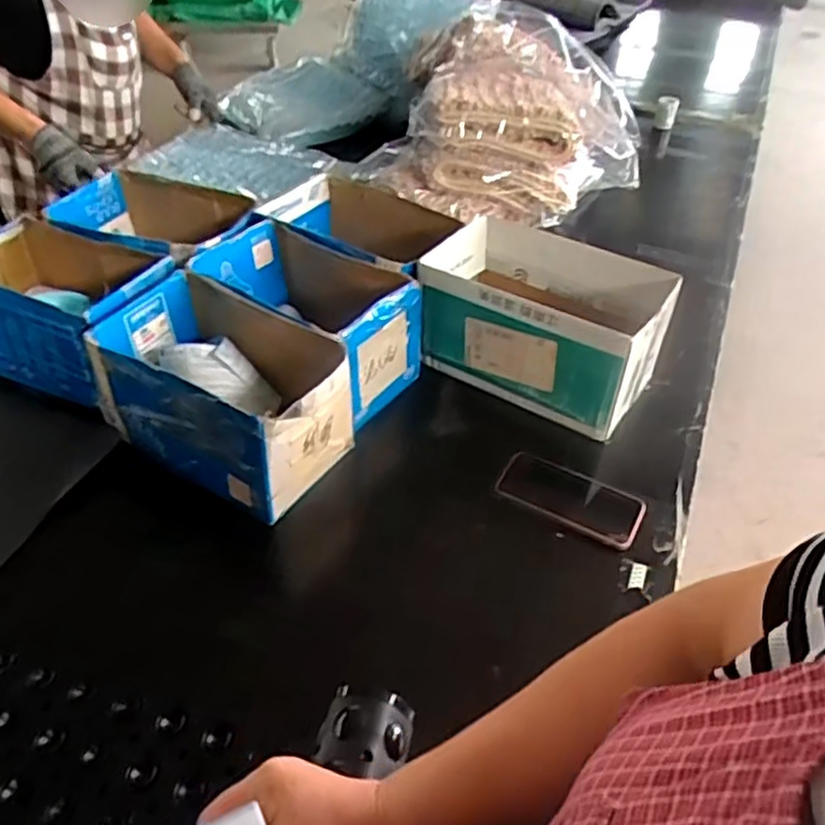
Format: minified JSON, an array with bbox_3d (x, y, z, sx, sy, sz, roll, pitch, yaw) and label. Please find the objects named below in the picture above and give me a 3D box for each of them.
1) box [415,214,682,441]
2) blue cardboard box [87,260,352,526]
[{"bbox_3d":[0.172,-0.128,0.962,0.331,0.169,0.202,24,47,22],"label":"box"},{"bbox_3d":[-0.225,-0.026,0.825,0.291,0.151,0.179,26,48,24],"label":"blue cardboard box"}]

